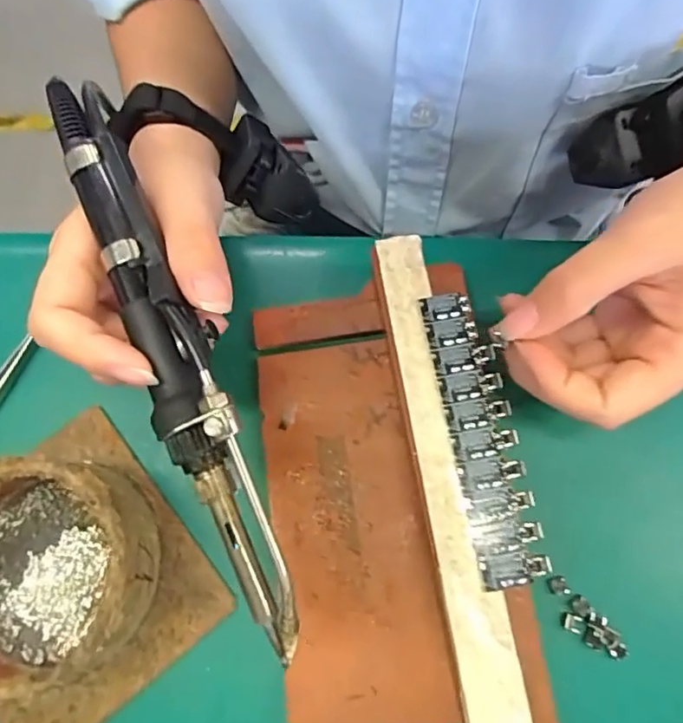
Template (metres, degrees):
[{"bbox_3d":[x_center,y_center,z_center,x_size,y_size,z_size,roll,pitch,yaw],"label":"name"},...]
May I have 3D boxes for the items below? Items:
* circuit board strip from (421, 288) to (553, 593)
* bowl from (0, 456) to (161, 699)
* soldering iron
[{"bbox_3d":[0.051,0.025,0.202,0.024,0.005,0.106,-10,74,0],"label":"circuit board strip"},{"bbox_3d":[-0.114,0.081,0.213,0.087,0.040,0.078,5,74,2],"label":"bowl"},{"bbox_3d":[-0.058,-0.006,0.181,0.026,0.019,0.205,-23,83,-6],"label":"soldering iron"}]

